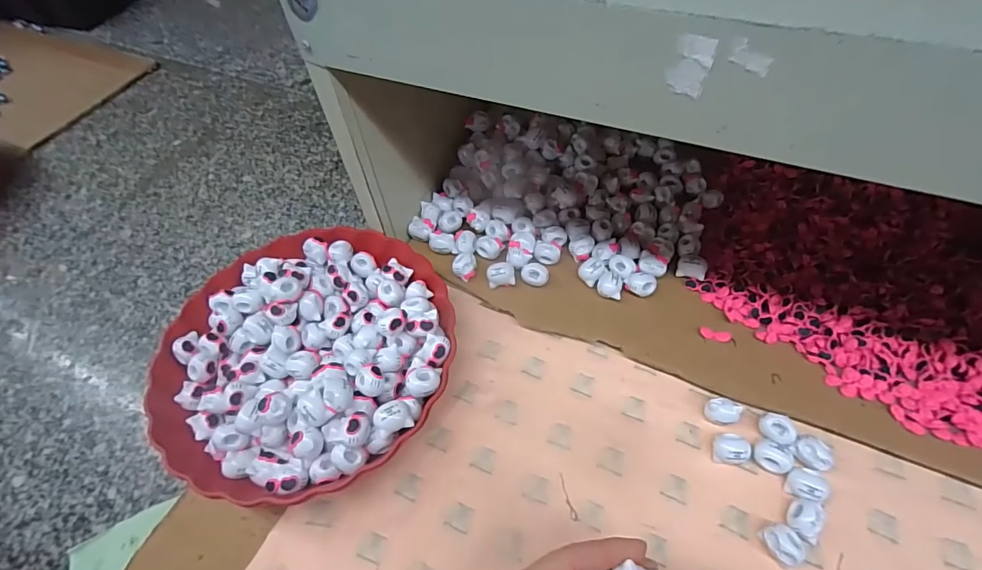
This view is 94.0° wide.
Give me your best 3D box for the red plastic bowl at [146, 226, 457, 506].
[{"bbox_3d":[-0.151,0.056,0.392,0.235,0.069,0.231,-2,56,4],"label":"red plastic bowl"}]

